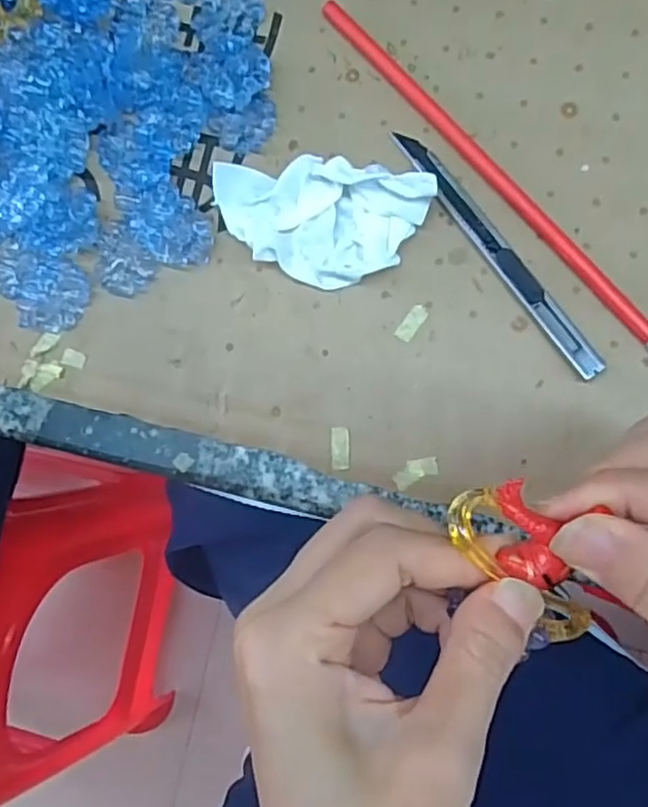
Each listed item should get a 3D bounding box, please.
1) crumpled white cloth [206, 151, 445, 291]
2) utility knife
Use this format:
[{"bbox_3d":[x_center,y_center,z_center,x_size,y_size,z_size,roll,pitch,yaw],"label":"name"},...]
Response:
[{"bbox_3d":[-0.006,-0.083,0.301,0.095,0.024,0.051,18,88,8],"label":"crumpled white cloth"},{"bbox_3d":[0.075,-0.068,0.297,0.011,0.008,0.136,-36,82,3],"label":"utility knife"}]

